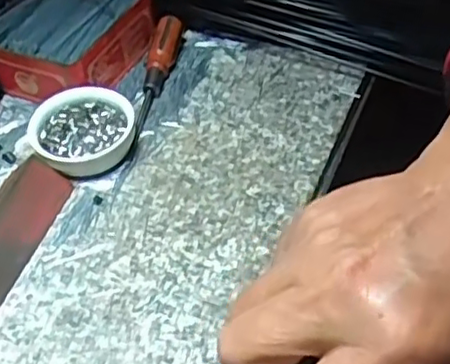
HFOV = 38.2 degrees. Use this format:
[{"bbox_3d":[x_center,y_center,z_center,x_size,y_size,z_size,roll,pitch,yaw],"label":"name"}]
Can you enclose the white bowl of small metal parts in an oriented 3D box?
[{"bbox_3d":[-0.100,-0.035,0.460,0.070,0.030,0.067,-2,47,2],"label":"white bowl of small metal parts"}]

